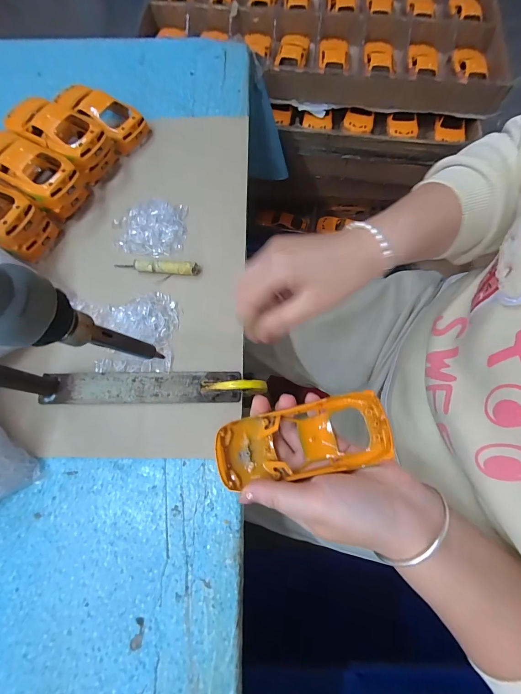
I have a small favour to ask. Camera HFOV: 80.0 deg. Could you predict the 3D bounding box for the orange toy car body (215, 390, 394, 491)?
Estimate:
[{"bbox_3d":[0.033,0.074,0.251,0.133,0.033,0.051,-12,73,-1],"label":"orange toy car body"}]

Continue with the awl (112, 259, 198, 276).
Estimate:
[{"bbox_3d":[-0.111,-0.084,0.327,0.090,0.012,0.012,3,73,3],"label":"awl"}]

